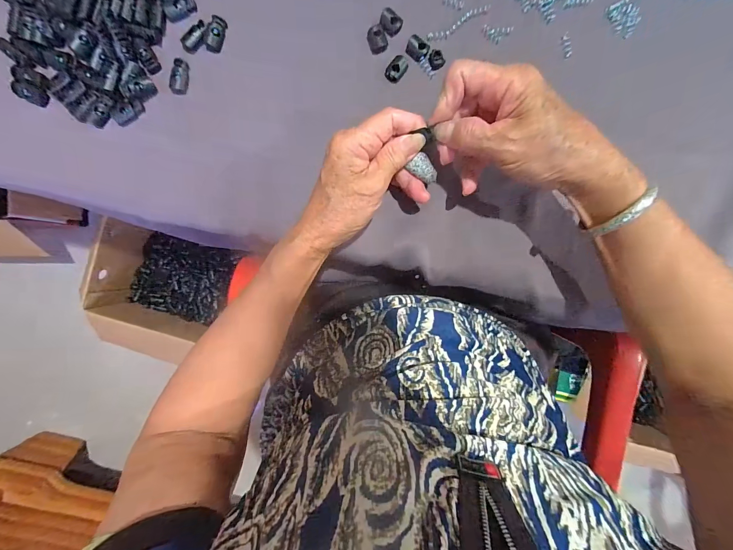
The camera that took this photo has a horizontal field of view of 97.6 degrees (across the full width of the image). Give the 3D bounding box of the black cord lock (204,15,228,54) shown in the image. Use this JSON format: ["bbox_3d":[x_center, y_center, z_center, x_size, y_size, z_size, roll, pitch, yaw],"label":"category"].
[{"bbox_3d":[-0.138,-0.222,0.296,0.013,0.012,0.029,22,93,-3],"label":"black cord lock"}]

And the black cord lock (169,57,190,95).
[{"bbox_3d":[-0.173,-0.183,0.296,0.015,0.007,0.031,4,93,-2],"label":"black cord lock"}]

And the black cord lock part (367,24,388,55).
[{"bbox_3d":[0.010,-0.219,0.298,0.016,0.008,0.022,-18,94,0],"label":"black cord lock part"}]

